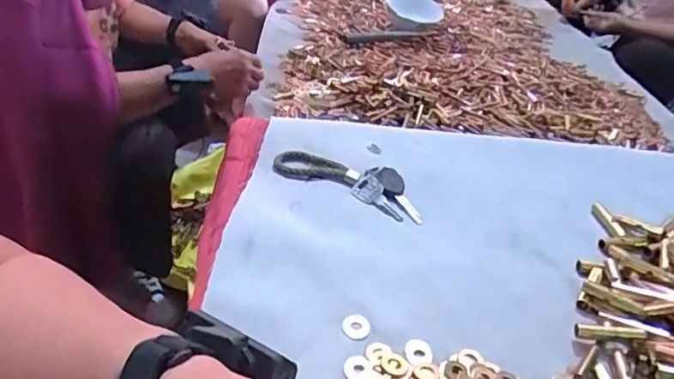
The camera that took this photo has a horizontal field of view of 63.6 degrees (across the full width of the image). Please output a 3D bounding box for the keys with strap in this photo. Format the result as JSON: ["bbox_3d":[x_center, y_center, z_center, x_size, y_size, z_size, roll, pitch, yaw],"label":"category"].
[{"bbox_3d":[0.014,-0.011,0.484,0.134,0.014,0.056,23,38,22],"label":"keys with strap"}]

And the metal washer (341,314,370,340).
[{"bbox_3d":[0.013,0.090,0.356,0.018,0.004,0.020,17,40,10],"label":"metal washer"}]

